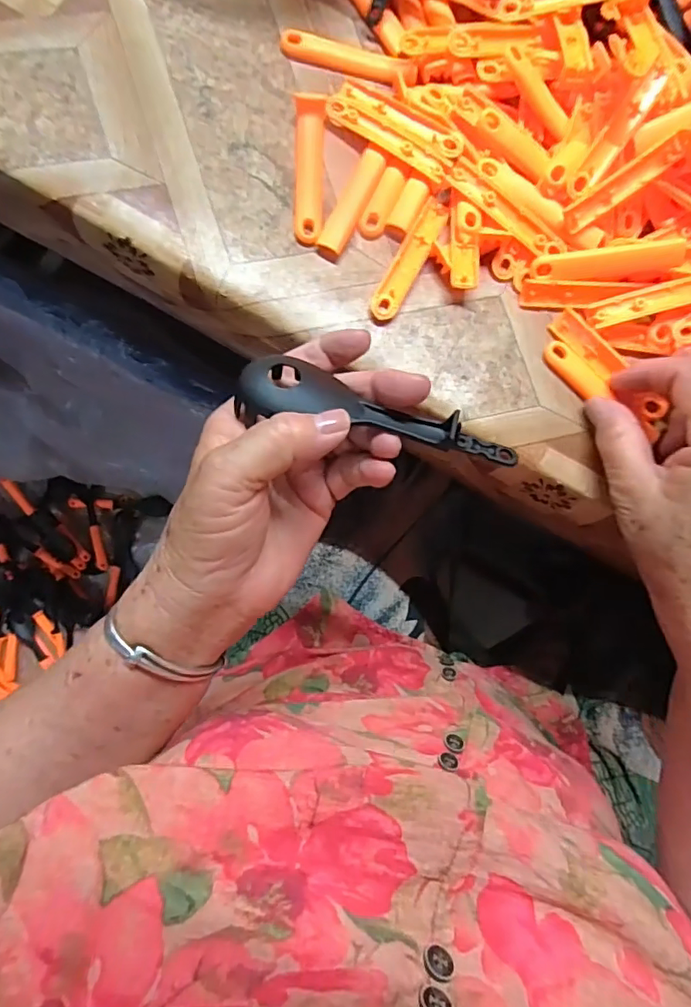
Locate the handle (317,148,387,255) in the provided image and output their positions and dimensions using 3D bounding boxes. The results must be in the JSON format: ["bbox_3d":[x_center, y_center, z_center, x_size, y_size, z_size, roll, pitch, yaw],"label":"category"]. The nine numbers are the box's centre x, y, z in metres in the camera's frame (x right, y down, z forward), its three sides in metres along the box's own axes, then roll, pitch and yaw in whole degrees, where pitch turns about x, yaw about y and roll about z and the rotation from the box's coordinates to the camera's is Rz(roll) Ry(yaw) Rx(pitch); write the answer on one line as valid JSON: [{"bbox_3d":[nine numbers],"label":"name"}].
[{"bbox_3d":[0.004,-0.163,0.288,0.015,0.004,0.063,25,84,-2],"label":"handle"}]

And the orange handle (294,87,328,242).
[{"bbox_3d":[-0.019,-0.179,0.287,0.015,0.007,0.080,2,85,-4],"label":"orange handle"}]

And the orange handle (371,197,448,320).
[{"bbox_3d":[0.035,-0.133,0.289,0.015,0.004,0.074,29,83,-2],"label":"orange handle"}]

